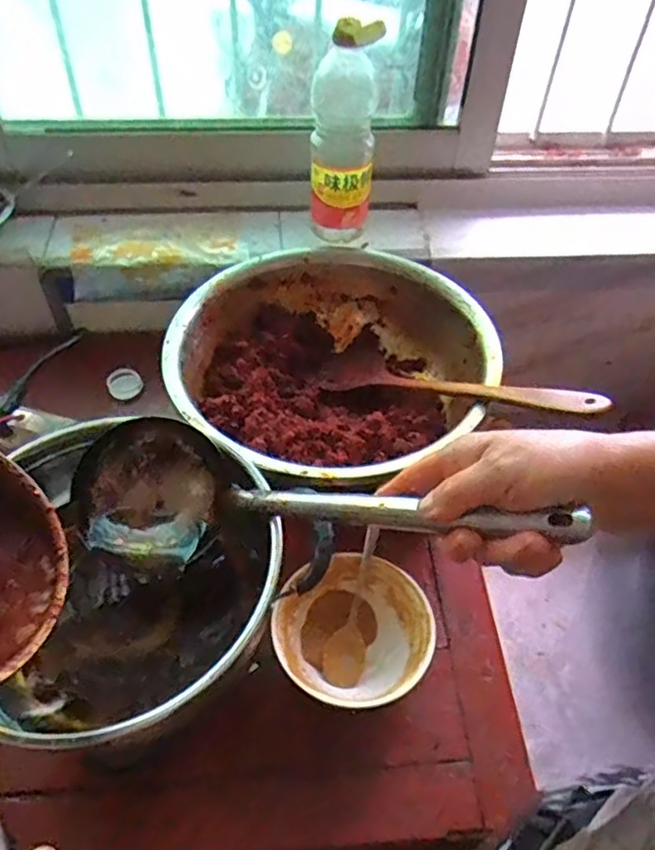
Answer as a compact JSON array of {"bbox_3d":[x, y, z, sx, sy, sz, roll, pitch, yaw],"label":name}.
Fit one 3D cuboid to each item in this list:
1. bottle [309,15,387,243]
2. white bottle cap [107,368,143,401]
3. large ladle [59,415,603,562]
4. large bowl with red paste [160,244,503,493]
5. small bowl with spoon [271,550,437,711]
[{"bbox_3d":[0.019,-0.340,0.764,0.080,0.240,0.065,2,49,-3],"label":"bottle"},{"bbox_3d":[-0.255,-0.052,0.803,0.042,0.016,0.040,2,49,-3],"label":"white bottle cap"},{"bbox_3d":[-0.027,0.061,0.446,0.381,0.084,0.091,2,44,29],"label":"large ladle"},{"bbox_3d":[0.000,-0.061,0.719,0.334,0.114,0.340,2,49,-3],"label":"large bowl with red paste"},{"bbox_3d":[0.019,0.184,0.553,0.133,0.063,0.125,2,49,-3],"label":"small bowl with spoon"}]

